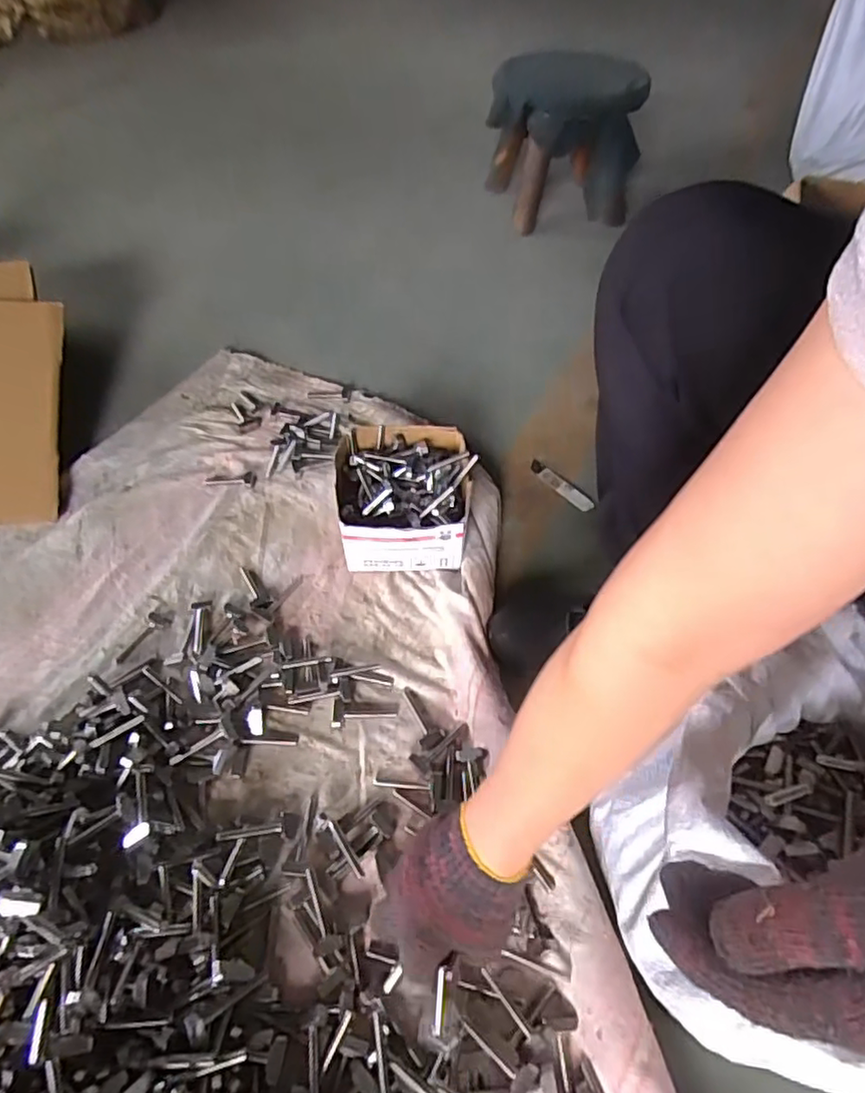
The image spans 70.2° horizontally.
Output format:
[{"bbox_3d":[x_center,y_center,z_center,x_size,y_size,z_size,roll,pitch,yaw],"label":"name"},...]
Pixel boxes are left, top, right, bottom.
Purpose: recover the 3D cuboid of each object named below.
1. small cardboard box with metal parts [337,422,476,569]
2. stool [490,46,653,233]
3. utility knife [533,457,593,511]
[{"bbox_3d":[-0.032,-0.057,0.695,0.152,0.077,0.160,-1,52,0],"label":"small cardboard box with metal parts"},{"bbox_3d":[0.236,-0.731,1.117,0.274,0.236,0.203,11,53,8],"label":"stool"},{"bbox_3d":[0.158,-0.076,0.762,0.020,0.007,0.101,-31,58,-21],"label":"utility knife"}]

